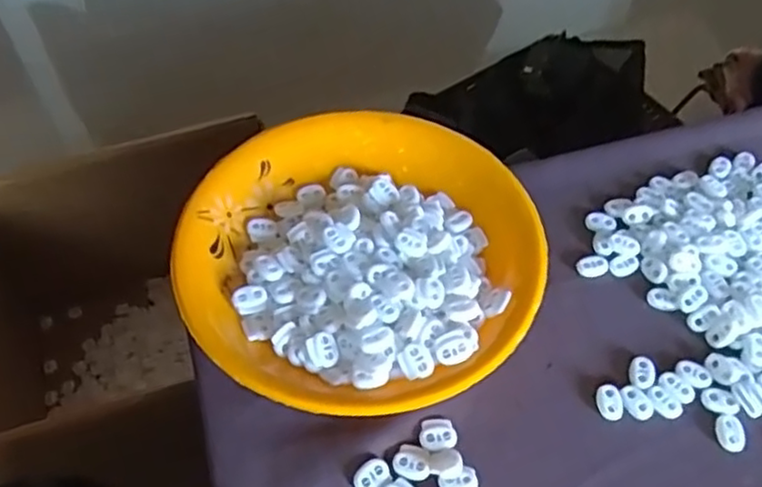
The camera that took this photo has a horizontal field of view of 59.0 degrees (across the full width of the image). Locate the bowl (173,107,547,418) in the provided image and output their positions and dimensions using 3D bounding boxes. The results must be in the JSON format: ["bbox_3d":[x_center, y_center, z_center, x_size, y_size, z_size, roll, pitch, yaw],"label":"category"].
[{"bbox_3d":[-0.014,0.004,0.462,0.227,0.046,0.239,0,54,0],"label":"bowl"}]

